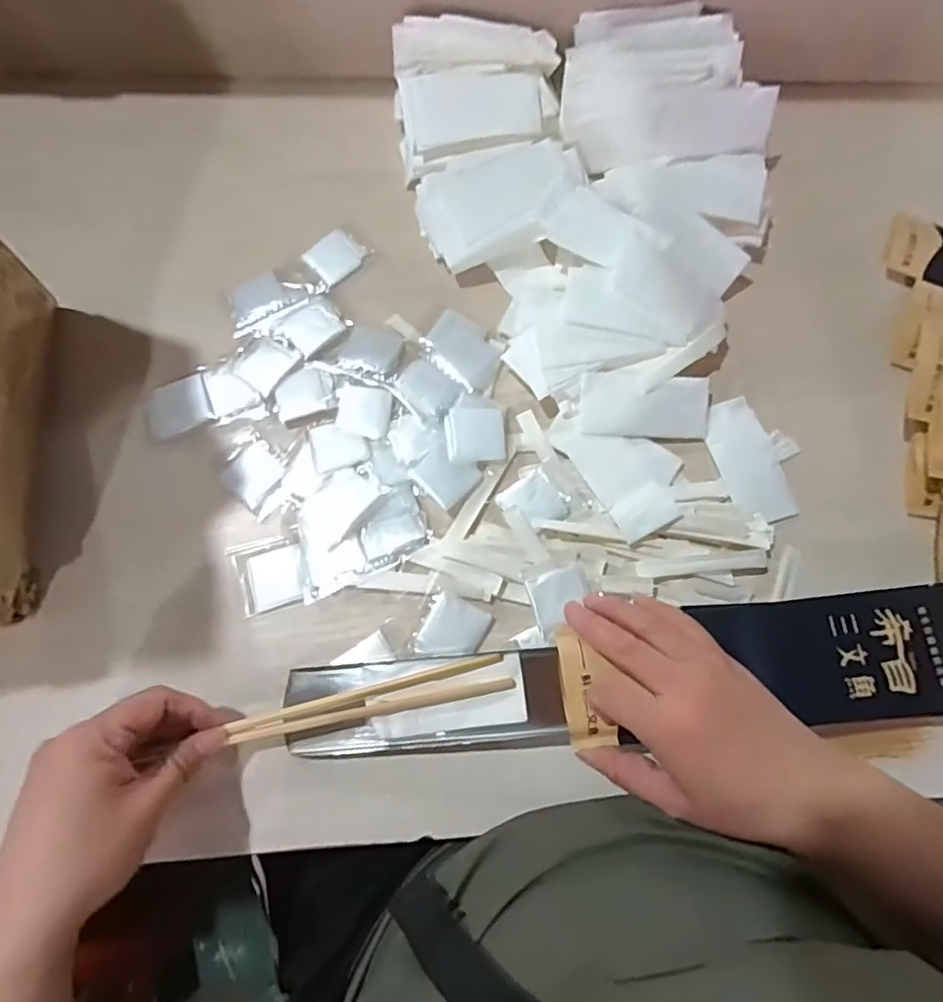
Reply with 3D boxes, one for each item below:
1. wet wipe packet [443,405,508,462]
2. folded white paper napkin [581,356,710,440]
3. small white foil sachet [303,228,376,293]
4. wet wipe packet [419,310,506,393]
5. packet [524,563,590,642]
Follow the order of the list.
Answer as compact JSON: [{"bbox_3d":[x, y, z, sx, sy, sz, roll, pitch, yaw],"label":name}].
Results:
[{"bbox_3d":[0.003,-0.049,0.408,0.043,0.005,0.040,-5,76,0],"label":"wet wipe packet"},{"bbox_3d":[0.129,-0.075,0.414,0.094,0.006,0.053,2,97,-4],"label":"folded white paper napkin"},{"bbox_3d":[-0.111,-0.200,0.457,0.039,0.004,0.048,42,80,10],"label":"small white foil sachet"},{"bbox_3d":[-0.008,-0.117,0.436,0.061,0.009,0.046,38,80,9],"label":"wet wipe packet"},{"bbox_3d":[0.062,0.068,0.379,0.040,0.004,0.043,-16,76,-3],"label":"packet"}]

